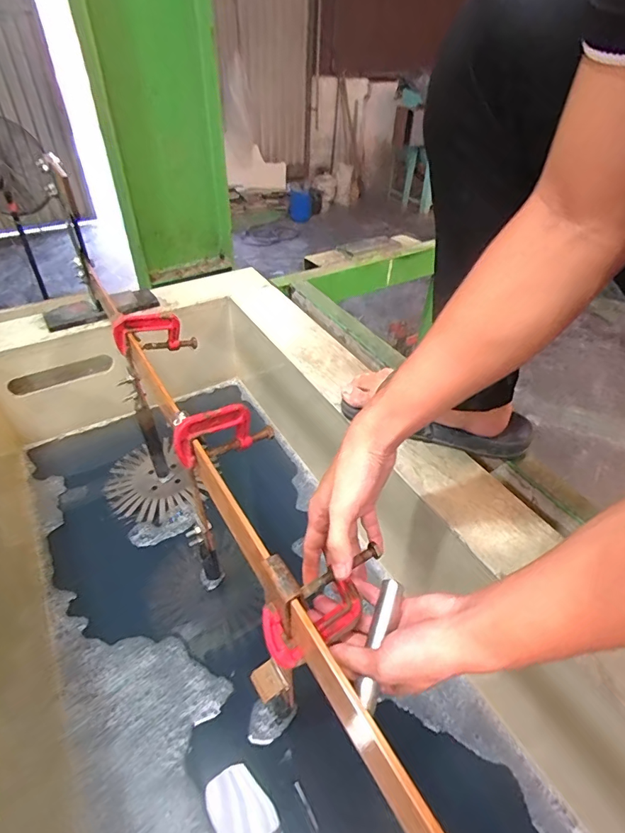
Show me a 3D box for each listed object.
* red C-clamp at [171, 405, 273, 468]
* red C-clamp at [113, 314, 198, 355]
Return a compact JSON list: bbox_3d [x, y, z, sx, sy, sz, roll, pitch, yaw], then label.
[{"bbox_3d":[-0.097,0.018,0.499,0.118,0.069,0.017,-28,50,-29],"label":"red C-clamp"},{"bbox_3d":[-0.227,-0.119,0.652,0.128,0.066,0.013,1,34,-44],"label":"red C-clamp"}]

